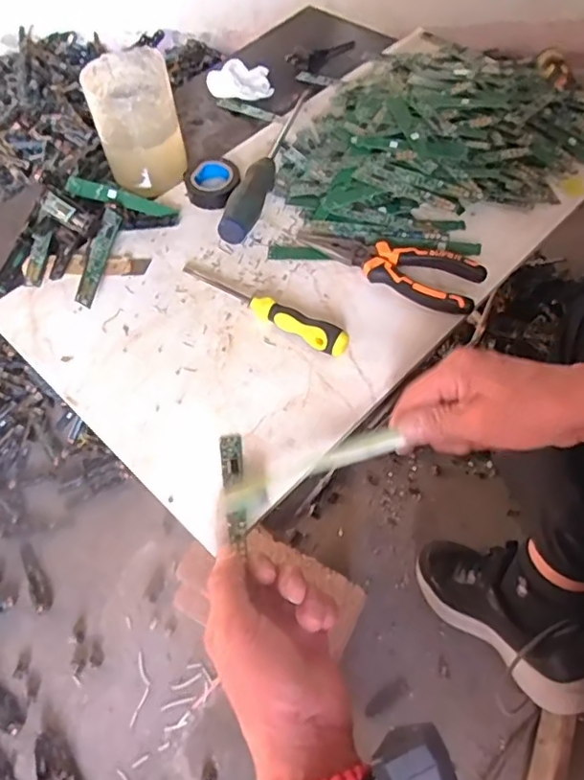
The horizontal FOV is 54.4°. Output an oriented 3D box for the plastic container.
[{"bbox_3d":[-0.145,-0.249,0.538,0.075,0.094,0.083,-12,60,-7],"label":"plastic container"}]

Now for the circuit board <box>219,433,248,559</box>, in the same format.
[{"bbox_3d":[-0.039,0.063,0.381,0.015,0.008,0.084,-5,51,-6],"label":"circuit board"}]

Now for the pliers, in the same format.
[{"bbox_3d":[0.082,-0.112,0.493,0.162,0.024,0.052,23,62,15],"label":"pliers"}]

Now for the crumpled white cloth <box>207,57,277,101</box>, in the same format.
[{"bbox_3d":[-0.060,-0.356,0.650,0.074,0.026,0.051,-16,59,-8],"label":"crumpled white cloth"}]

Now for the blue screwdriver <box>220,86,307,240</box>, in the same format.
[{"bbox_3d":[-0.020,-0.227,0.557,0.024,0.035,0.230,14,60,10],"label":"blue screwdriver"}]

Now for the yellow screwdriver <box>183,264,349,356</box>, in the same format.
[{"bbox_3d":[-0.025,-0.073,0.471,0.160,0.022,0.021,31,64,19],"label":"yellow screwdriver"}]

